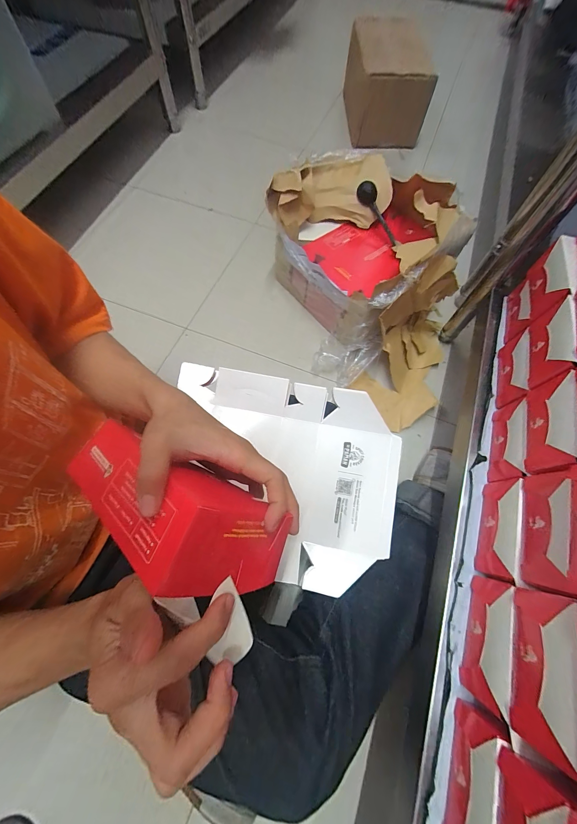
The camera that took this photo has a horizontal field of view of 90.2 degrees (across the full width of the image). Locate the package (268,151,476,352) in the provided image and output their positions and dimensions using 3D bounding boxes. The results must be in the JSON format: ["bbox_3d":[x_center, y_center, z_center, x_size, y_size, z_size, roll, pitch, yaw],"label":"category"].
[{"bbox_3d":[0.163,-0.346,0.636,0.280,0.219,0.385,-33,72,-14],"label":"package"}]

